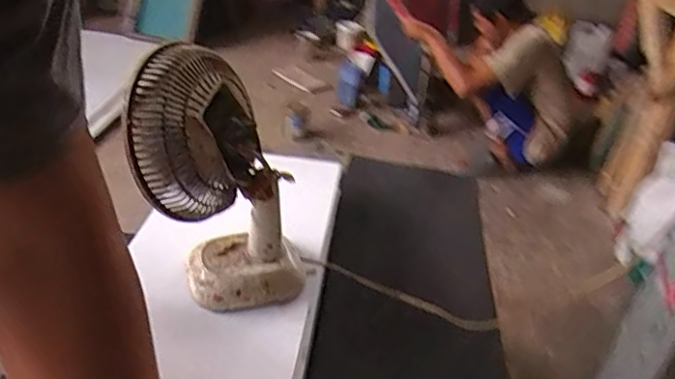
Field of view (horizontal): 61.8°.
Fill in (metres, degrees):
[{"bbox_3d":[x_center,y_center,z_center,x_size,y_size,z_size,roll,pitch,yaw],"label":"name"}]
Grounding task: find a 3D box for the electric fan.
[{"bbox_3d":[-0.144,-0.011,0.731,0.205,0.312,0.152,-3,33,-14],"label":"electric fan"}]

